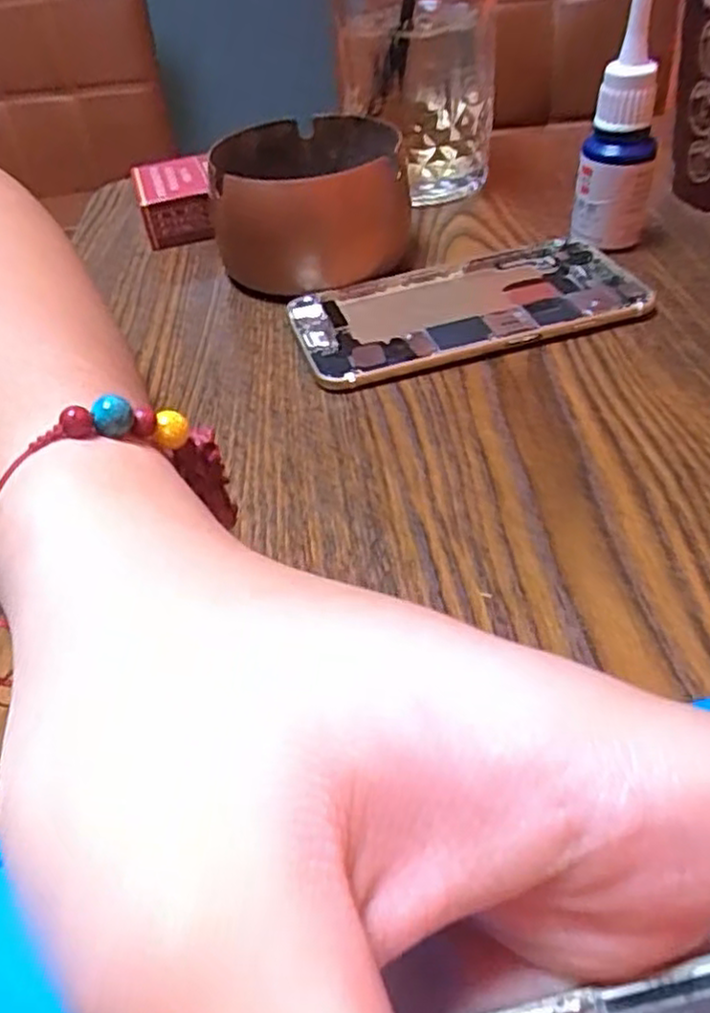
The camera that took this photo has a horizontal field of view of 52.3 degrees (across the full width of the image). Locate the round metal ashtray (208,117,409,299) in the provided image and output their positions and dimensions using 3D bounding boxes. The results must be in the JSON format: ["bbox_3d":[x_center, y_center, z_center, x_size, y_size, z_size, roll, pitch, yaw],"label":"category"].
[{"bbox_3d":[-0.019,-0.139,0.324,0.082,0.050,0.103,-2,45,4],"label":"round metal ashtray"}]

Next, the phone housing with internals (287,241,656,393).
[{"bbox_3d":[0.044,-0.079,0.289,0.134,0.006,0.066,-15,45,-9],"label":"phone housing with internals"}]

